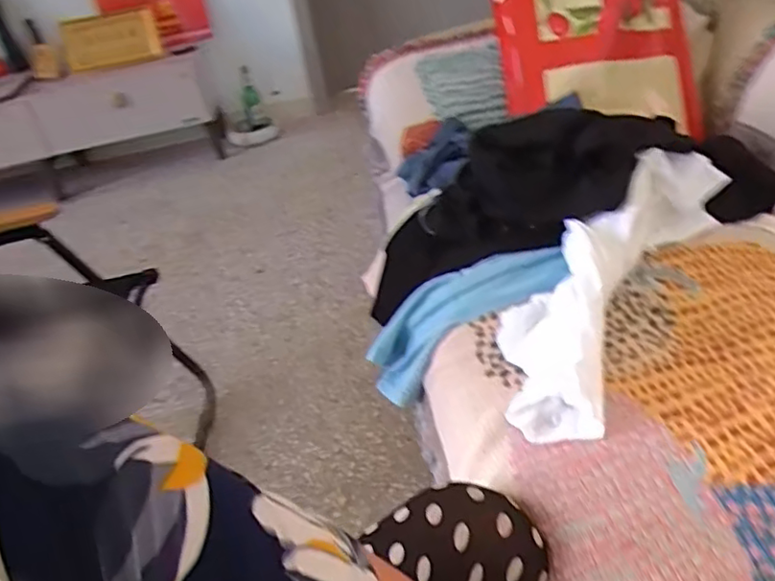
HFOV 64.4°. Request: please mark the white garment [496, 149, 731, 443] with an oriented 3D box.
[{"bbox_3d":[0.249,-0.032,0.695,0.133,0.102,0.454,16,43,32],"label":"white garment"}]

